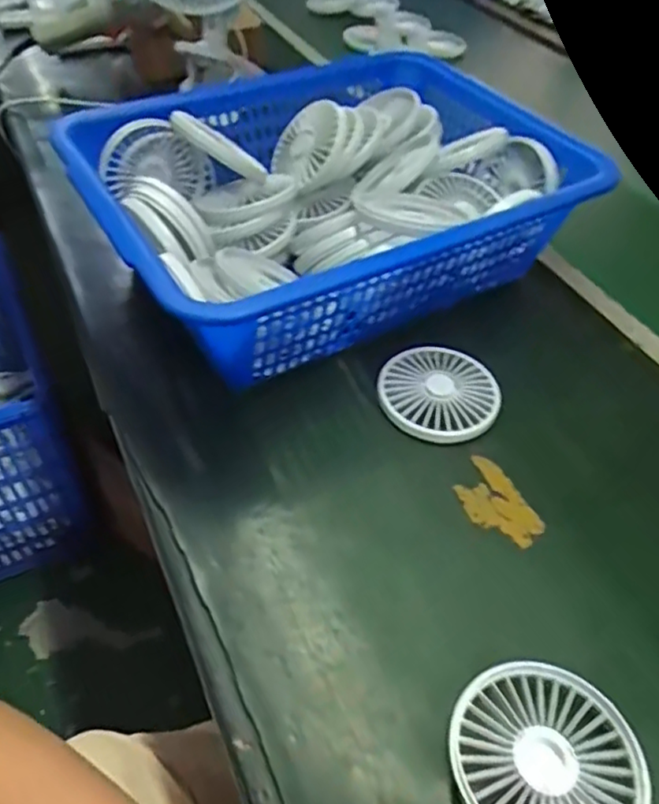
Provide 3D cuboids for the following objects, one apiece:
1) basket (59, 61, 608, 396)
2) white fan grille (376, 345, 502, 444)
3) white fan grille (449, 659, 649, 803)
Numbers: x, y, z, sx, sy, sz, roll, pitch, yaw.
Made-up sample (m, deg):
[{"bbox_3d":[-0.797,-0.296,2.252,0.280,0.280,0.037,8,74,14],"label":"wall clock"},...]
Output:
[{"bbox_3d":[-0.005,-0.172,0.547,0.367,0.116,0.295,-26,53,-22],"label":"basket"},{"bbox_3d":[0.081,-0.008,0.470,0.087,0.015,0.088,1,48,-1],"label":"white fan grille"},{"bbox_3d":[0.104,0.168,0.304,0.085,0.019,0.081,21,51,15],"label":"white fan grille"}]

